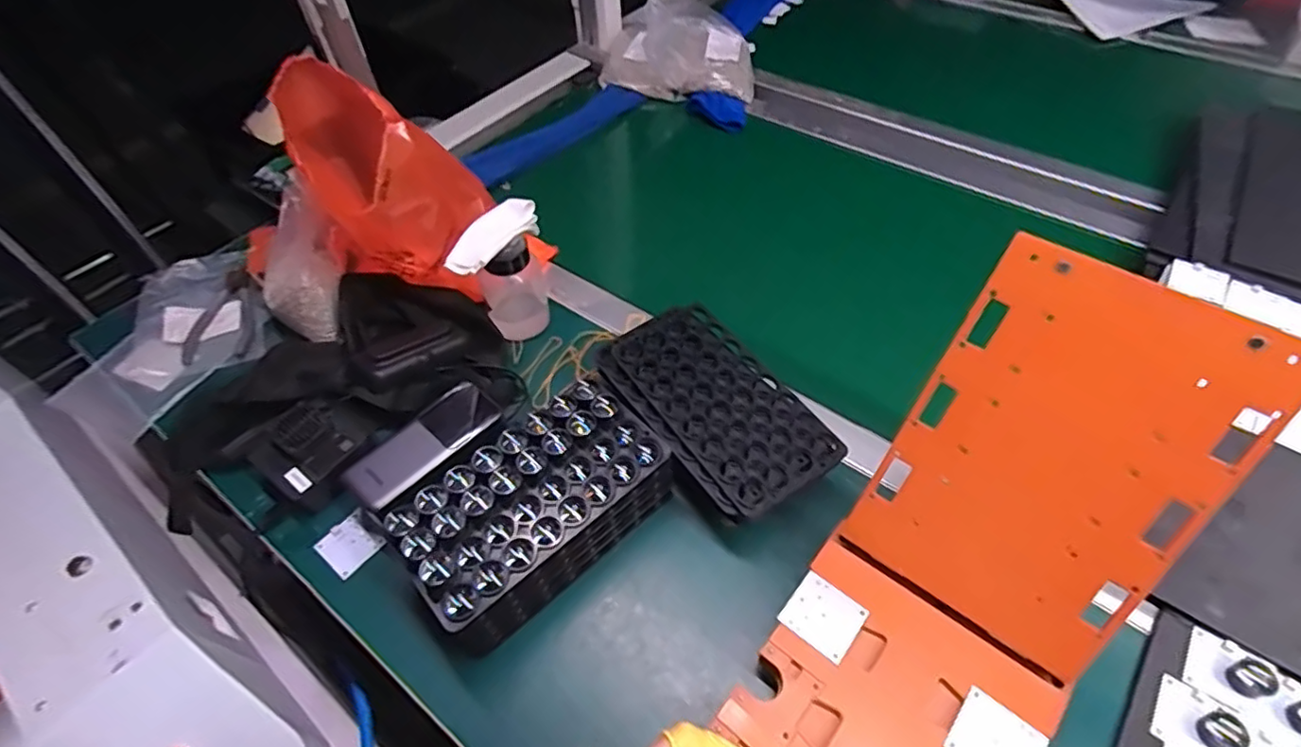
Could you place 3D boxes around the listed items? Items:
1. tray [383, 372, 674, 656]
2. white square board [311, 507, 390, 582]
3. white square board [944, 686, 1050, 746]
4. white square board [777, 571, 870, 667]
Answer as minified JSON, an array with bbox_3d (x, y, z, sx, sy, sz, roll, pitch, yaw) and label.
[{"bbox_3d":[-0.085,0.105,0.480,0.200,0.083,0.103,-37,59,-22],"label":"tray"},{"bbox_3d":[-0.248,0.142,0.515,0.043,0.008,0.042,32,61,25],"label":"white square board"},{"bbox_3d":[0.215,0.228,0.384,0.049,0.004,0.045,32,62,25],"label":"white square board"},{"bbox_3d":[0.122,0.169,0.436,0.048,0.004,0.045,33,62,26],"label":"white square board"}]

